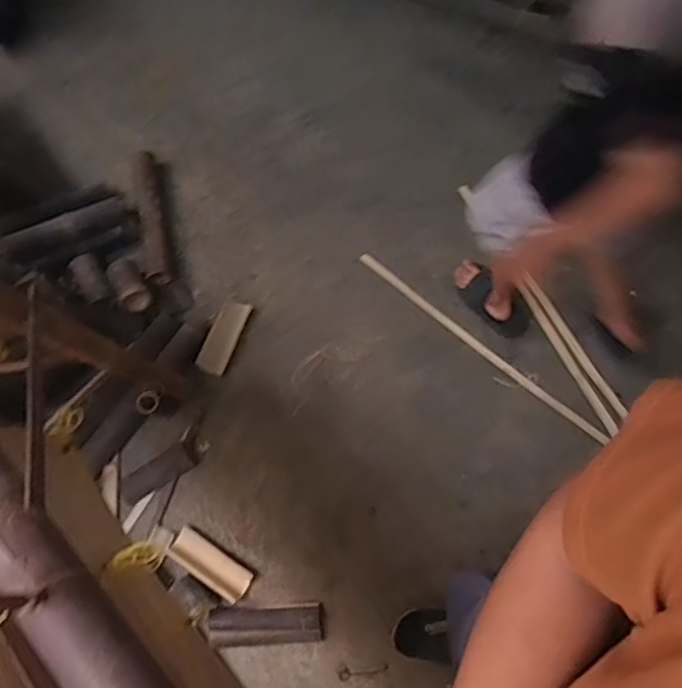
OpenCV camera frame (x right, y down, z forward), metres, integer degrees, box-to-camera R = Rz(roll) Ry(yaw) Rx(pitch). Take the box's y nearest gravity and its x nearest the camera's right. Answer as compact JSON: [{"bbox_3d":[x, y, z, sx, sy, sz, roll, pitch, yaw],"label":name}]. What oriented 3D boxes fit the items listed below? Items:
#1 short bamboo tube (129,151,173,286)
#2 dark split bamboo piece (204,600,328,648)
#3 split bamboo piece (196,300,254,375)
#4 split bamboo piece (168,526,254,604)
[{"bbox_3d":[-0.561,-0.376,1.744,0.079,0.060,0.444,-14,68,0],"label":"short bamboo tube"},{"bbox_3d":[-0.171,0.652,1.385,0.259,0.024,0.085,-5,68,3],"label":"dark split bamboo piece"},{"bbox_3d":[-0.318,-0.023,1.622,0.077,0.043,0.215,18,71,12],"label":"split bamboo piece"},{"bbox_3d":[-0.310,0.526,1.428,0.215,0.039,0.084,33,75,16],"label":"split bamboo piece"}]

